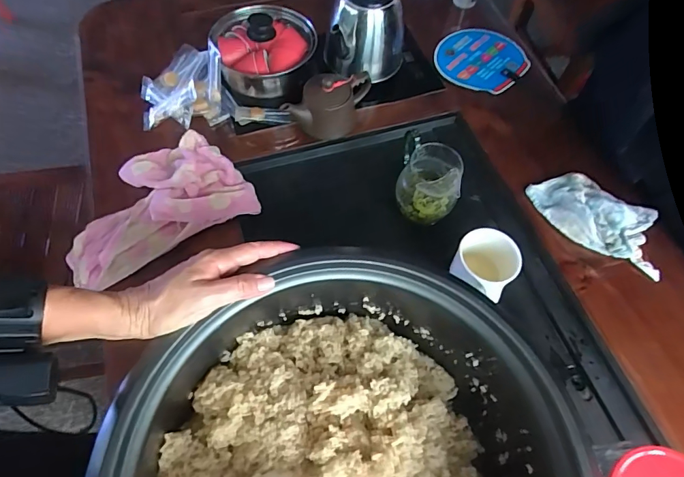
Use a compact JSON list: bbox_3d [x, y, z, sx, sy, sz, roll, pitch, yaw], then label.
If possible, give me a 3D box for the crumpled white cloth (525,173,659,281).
[{"bbox_3d":[0.352,-0.030,0.596,0.184,0.047,0.100,32,65,14],"label":"crumpled white cloth"}]

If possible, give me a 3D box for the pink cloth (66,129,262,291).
[{"bbox_3d":[-0.257,-0.051,0.584,0.246,0.044,0.149,-30,67,-18],"label":"pink cloth"}]

